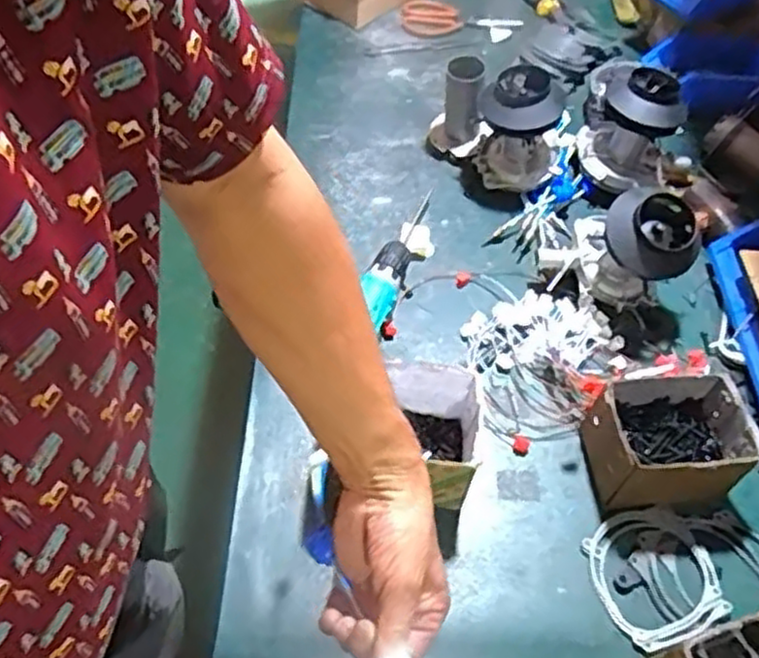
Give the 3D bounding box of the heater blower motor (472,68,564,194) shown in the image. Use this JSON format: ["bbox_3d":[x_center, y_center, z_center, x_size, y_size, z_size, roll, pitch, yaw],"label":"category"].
[{"bbox_3d":[0.185,-0.266,0.978,0.111,0.135,0.102,14,54,5],"label":"heater blower motor"}]

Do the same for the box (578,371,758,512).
[{"bbox_3d":[0.295,0.113,0.751,0.148,0.099,0.116,-1,54,-6],"label":"box"}]

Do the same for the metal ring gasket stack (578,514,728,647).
[{"bbox_3d":[0.267,0.238,0.713,0.122,0.007,0.121,-15,56,-15],"label":"metal ring gasket stack"}]

